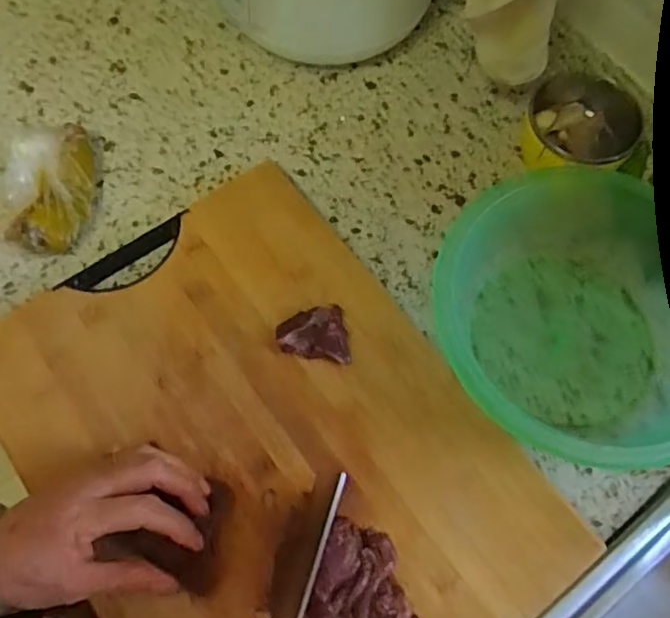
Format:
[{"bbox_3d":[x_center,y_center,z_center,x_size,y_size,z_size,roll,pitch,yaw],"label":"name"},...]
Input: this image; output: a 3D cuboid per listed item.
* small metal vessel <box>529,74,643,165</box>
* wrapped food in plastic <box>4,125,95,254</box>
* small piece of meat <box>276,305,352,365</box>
[{"bbox_3d":[0.218,-0.163,0.565,0.091,0.052,0.095,1,67,-2],"label":"small metal vessel"},{"bbox_3d":[-0.240,-0.104,0.531,0.065,0.043,0.115,-3,67,-4],"label":"wrapped food in plastic"},{"bbox_3d":[-0.017,0.019,0.470,0.051,0.018,0.043,-7,67,-5],"label":"small piece of meat"}]

